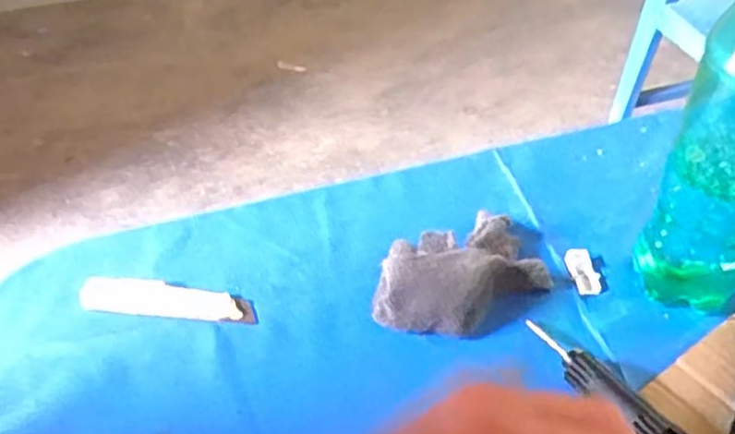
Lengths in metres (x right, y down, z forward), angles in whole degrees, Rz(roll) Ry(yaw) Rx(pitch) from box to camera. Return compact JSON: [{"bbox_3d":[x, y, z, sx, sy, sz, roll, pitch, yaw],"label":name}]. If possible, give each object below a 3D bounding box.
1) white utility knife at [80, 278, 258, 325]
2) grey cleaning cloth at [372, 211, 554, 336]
[{"bbox_3d":[-0.123,0.051,0.441,0.107,0.007,0.025,3,41,4],"label":"white utility knife"},{"bbox_3d":[0.054,0.032,0.437,0.105,0.034,0.073,-11,42,-12],"label":"grey cleaning cloth"}]

